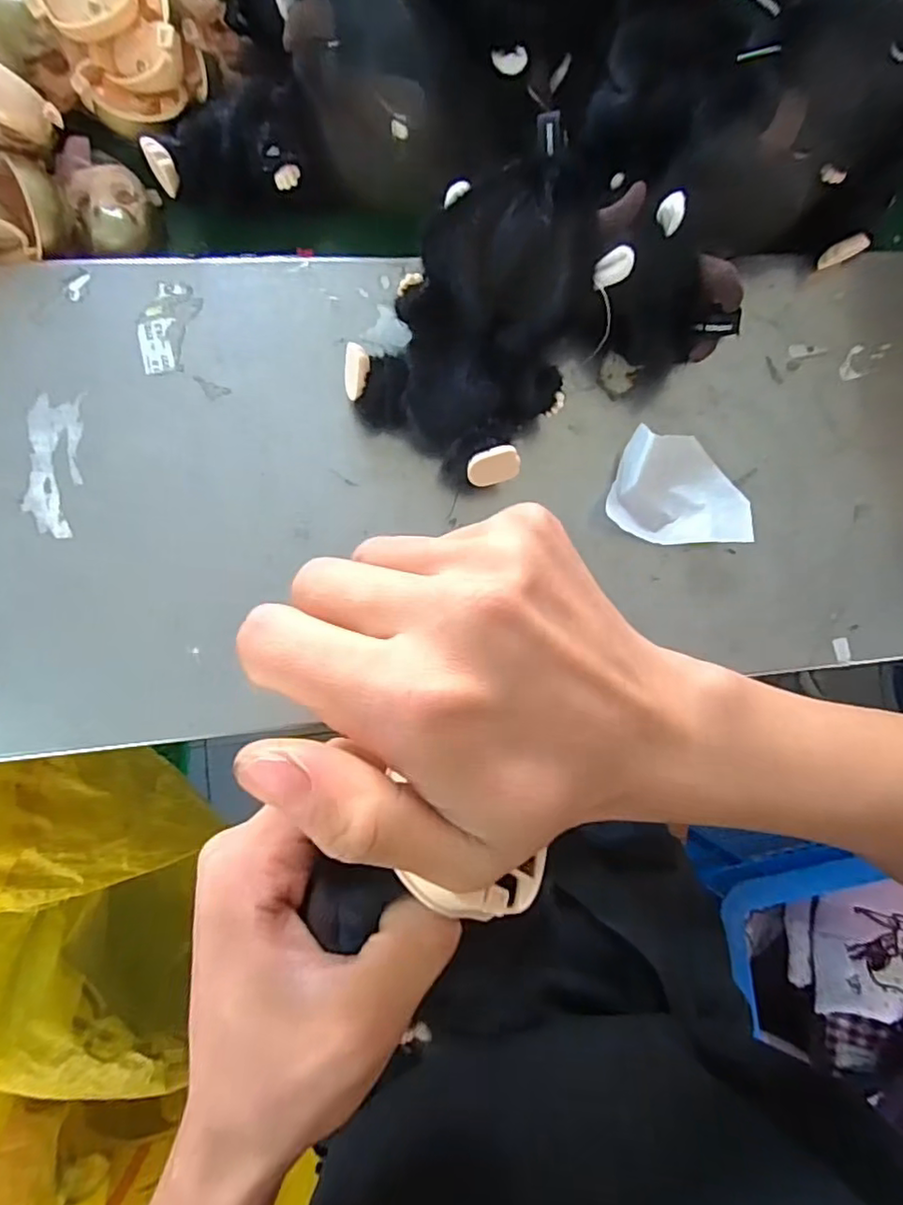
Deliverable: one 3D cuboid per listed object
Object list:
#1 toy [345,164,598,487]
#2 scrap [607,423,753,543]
[{"bbox_3d":[0.018,-0.133,0.298,0.097,0.052,0.132,35,84,-5],"label":"toy"},{"bbox_3d":[0.122,-0.060,0.326,0.073,0.019,0.054,5,87,-7],"label":"scrap"}]

